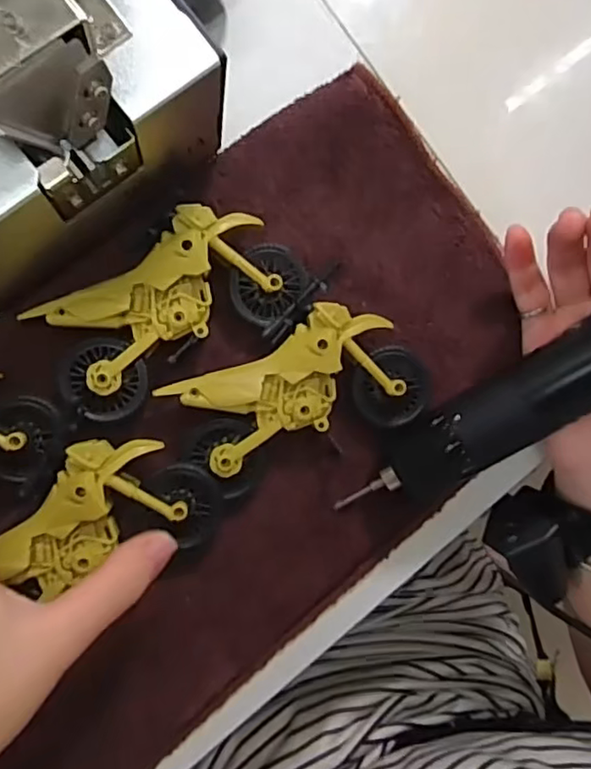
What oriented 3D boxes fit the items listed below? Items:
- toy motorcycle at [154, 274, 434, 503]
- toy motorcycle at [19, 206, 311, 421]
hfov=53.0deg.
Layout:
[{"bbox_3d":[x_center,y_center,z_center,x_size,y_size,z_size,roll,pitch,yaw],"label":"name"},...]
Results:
[{"bbox_3d":[0.002,0.003,0.269,0.109,0.023,0.068,-28,93,-8],"label":"toy motorcycle"},{"bbox_3d":[-0.054,-0.035,0.260,0.113,0.021,0.059,-32,93,-8],"label":"toy motorcycle"}]

